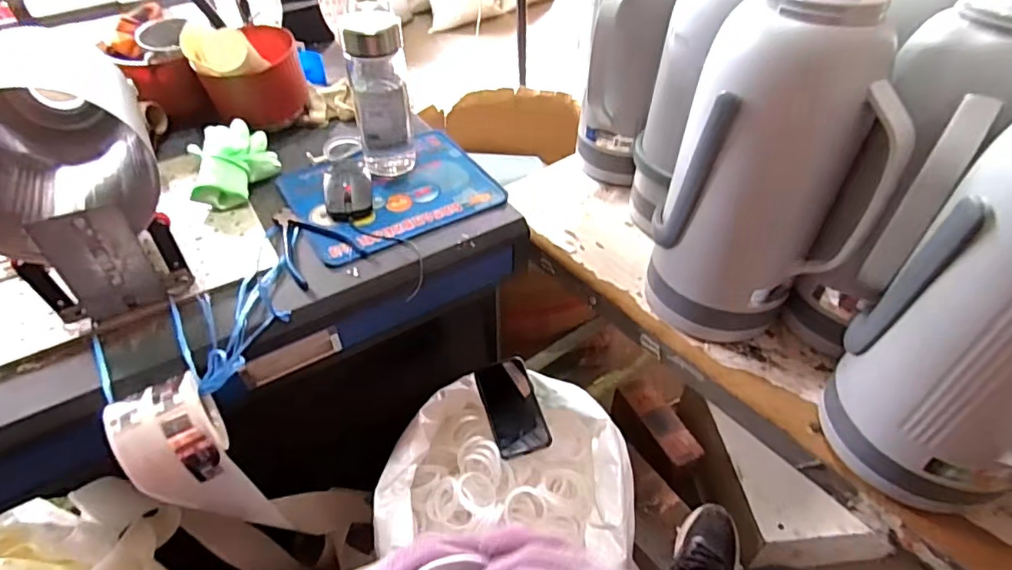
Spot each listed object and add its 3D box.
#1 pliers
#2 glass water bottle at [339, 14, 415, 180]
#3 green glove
[{"bbox_3d":[-0.240,-0.059,0.662,0.086,0.013,0.142,-26,49,-24],"label":"pliers"},{"bbox_3d":[-0.167,-0.251,0.719,0.073,0.199,0.082,-7,44,-7],"label":"glass water bottle"},{"bbox_3d":[-0.369,-0.163,0.726,0.102,0.060,0.132,-14,46,-13],"label":"green glove"}]

